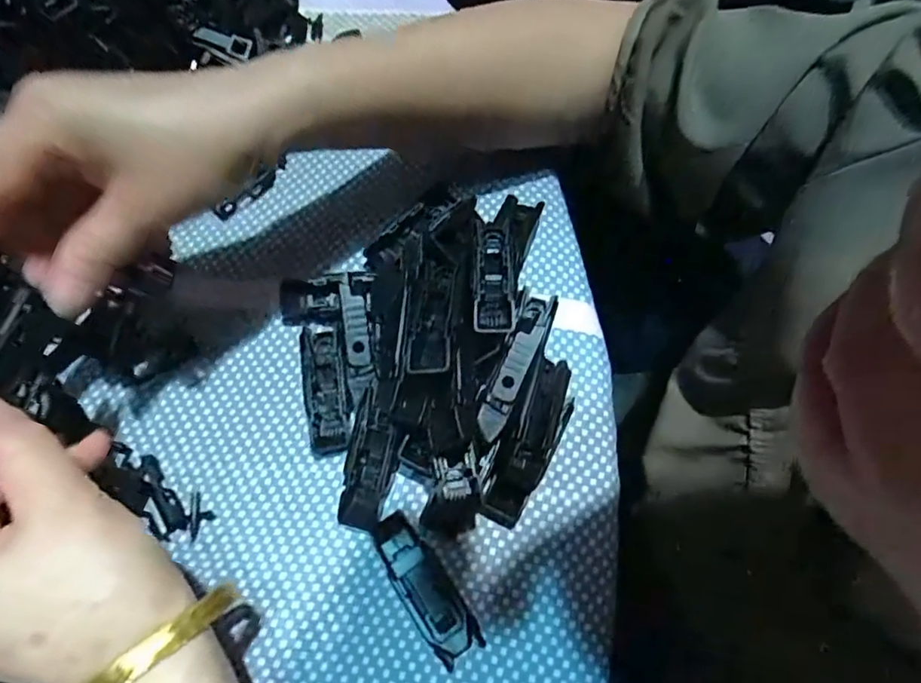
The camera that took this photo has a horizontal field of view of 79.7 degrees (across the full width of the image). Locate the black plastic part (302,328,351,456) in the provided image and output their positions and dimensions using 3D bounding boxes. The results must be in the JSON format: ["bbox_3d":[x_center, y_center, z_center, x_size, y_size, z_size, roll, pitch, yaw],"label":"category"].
[{"bbox_3d":[-0.069,0.023,0.280,0.019,0.010,0.066,-9,69,-2],"label":"black plastic part"}]

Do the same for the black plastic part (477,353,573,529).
[{"bbox_3d":[0.031,0.045,0.259,0.018,0.030,0.080,13,72,51],"label":"black plastic part"}]

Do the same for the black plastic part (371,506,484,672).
[{"bbox_3d":[-0.017,0.106,0.242,0.021,0.015,0.065,-34,72,-11],"label":"black plastic part"}]

